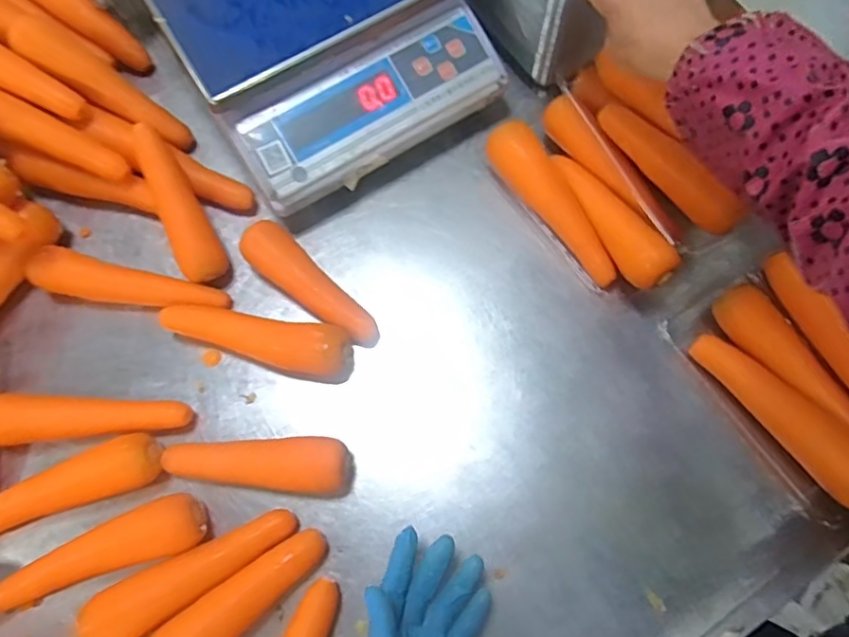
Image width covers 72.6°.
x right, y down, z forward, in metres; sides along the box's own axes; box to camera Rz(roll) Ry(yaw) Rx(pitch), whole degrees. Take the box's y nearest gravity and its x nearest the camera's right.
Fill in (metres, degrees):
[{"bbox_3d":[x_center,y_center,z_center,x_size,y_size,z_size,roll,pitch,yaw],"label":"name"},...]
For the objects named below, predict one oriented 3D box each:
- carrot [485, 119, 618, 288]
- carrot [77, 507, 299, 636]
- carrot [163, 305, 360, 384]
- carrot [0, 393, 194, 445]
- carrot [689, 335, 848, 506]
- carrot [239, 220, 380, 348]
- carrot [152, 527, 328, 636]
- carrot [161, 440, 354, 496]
[{"bbox_3d":[0.129,-0.112,0.573,0.045,0.051,0.186,-34,75,-9],"label":"carrot"},{"bbox_3d":[-0.190,0.211,0.479,0.174,0.046,0.044,-30,75,-8],"label":"carrot"},{"bbox_3d":[-0.155,0.019,0.545,0.180,0.038,0.050,13,73,5],"label":"carrot"},{"bbox_3d":[-0.306,0.092,0.527,0.175,0.048,0.043,-1,72,0],"label":"carrot"},{"bbox_3d":[0.318,0.081,0.506,0.047,0.047,0.181,-35,75,-10],"label":"carrot"},{"bbox_3d":[-0.110,-0.030,0.561,0.157,0.043,0.045,41,77,12],"label":"carrot"},{"bbox_3d":[-0.153,0.236,0.466,0.166,0.054,0.047,-39,76,-11],"label":"carrot"},{"bbox_3d":[-0.145,0.129,0.510,0.161,0.037,0.042,4,73,2],"label":"carrot"}]

